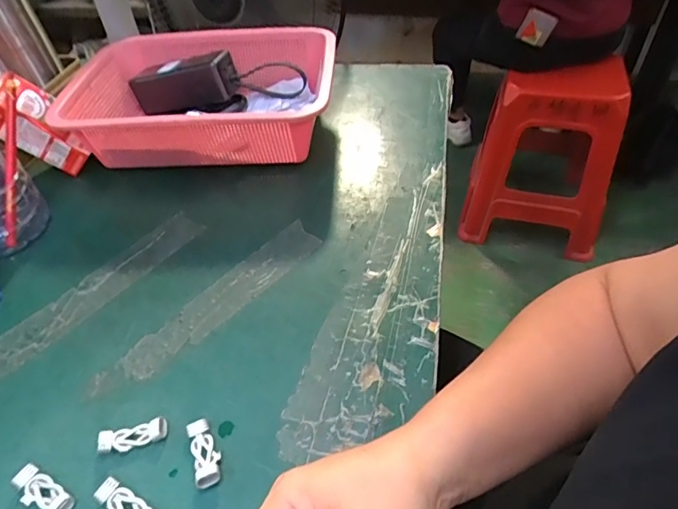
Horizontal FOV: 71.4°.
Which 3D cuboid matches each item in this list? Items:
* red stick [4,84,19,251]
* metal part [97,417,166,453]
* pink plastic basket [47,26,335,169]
[{"bbox_3d":[-0.316,-0.087,0.452,0.015,0.156,0.009,5,5,10],"label":"red stick"},{"bbox_3d":[-0.142,0.125,0.326,0.043,0.010,0.015,-13,46,-8],"label":"metal part"},{"bbox_3d":[-0.150,-0.187,0.573,0.286,0.094,0.212,1,46,6],"label":"pink plastic basket"}]

